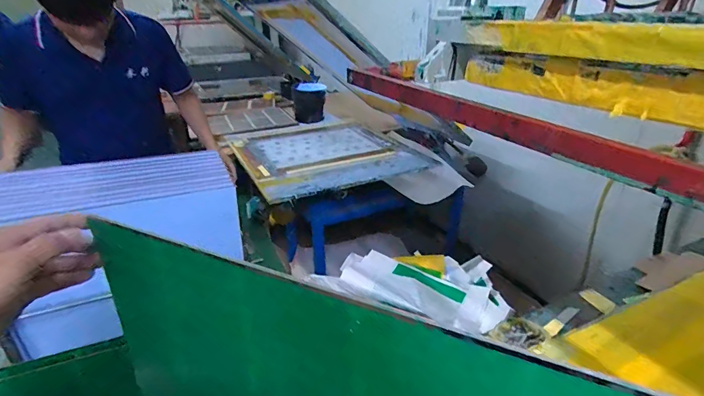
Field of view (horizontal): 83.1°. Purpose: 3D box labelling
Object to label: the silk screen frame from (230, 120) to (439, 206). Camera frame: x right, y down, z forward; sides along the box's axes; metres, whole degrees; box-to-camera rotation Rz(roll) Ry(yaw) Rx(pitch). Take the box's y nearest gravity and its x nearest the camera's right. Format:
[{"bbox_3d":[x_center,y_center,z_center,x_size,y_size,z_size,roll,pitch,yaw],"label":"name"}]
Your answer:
[{"bbox_3d":[-0.118,-0.209,1.720,0.708,0.048,0.691,-14,30,-23],"label":"silk screen frame"}]

